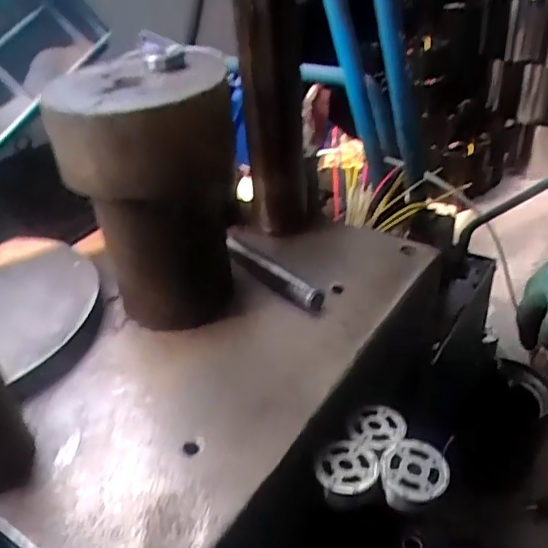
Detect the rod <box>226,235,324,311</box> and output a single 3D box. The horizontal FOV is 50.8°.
[{"bbox_3d":[-0.002,-0.004,0.585,0.019,0.019,0.136,-29,41,-30],"label":"rod"}]

